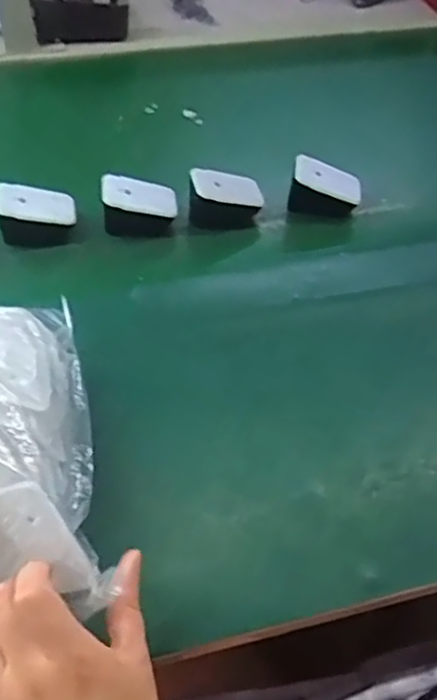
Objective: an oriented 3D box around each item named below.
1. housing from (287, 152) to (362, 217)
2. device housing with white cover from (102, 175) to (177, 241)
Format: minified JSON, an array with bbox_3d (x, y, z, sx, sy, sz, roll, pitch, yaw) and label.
[{"bbox_3d":[0.106,-0.160,0.655,0.067,0.044,0.041,9,51,2],"label":"housing"},{"bbox_3d":[-0.076,-0.133,0.631,0.071,0.050,0.043,0,51,-5],"label":"device housing with white cover"}]

